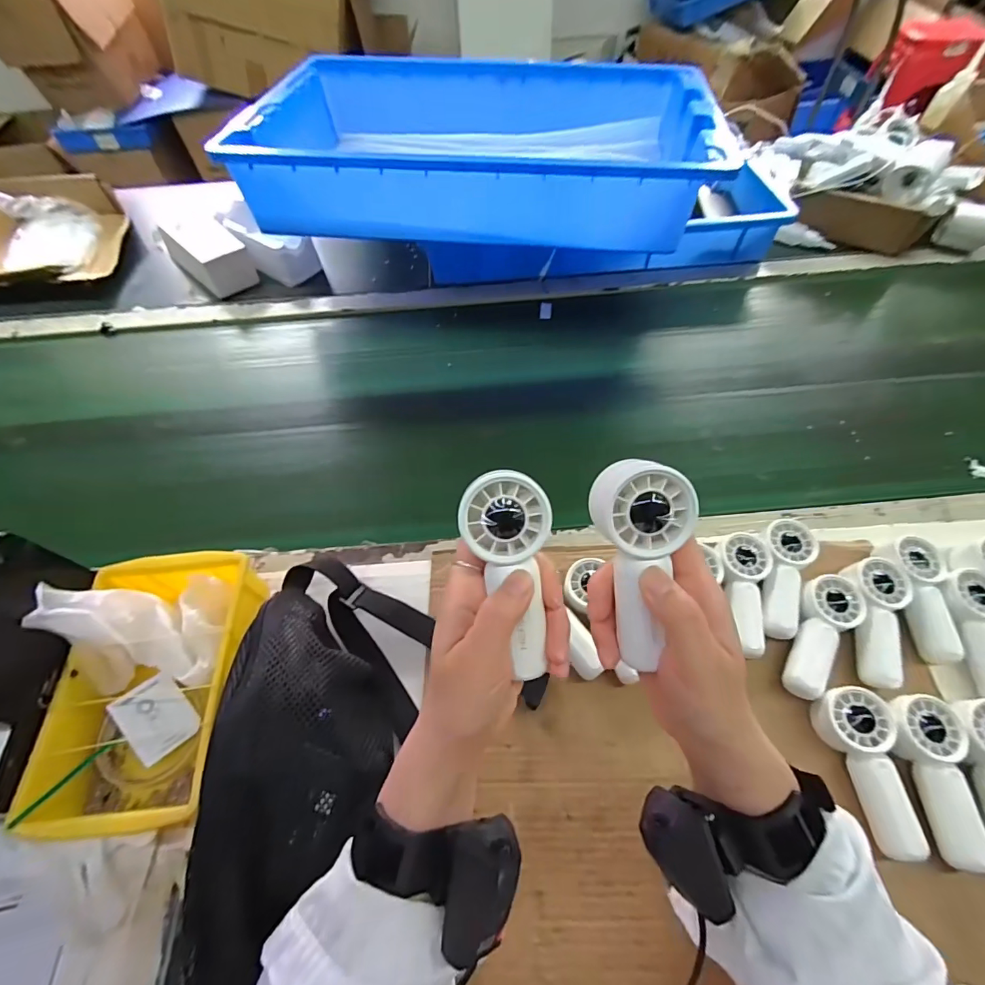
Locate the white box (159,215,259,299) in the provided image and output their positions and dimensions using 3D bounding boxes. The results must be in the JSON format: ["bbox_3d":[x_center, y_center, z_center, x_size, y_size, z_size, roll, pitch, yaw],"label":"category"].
[{"bbox_3d":[-0.462,-0.385,0.753,0.083,0.064,0.184,-40,64,-21],"label":"white box"}]

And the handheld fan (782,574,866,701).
[{"bbox_3d":[0.281,0.120,0.402,0.045,0.028,0.112,37,65,23],"label":"handheld fan"}]

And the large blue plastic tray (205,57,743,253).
[{"bbox_3d":[-0.014,-0.526,0.710,0.599,0.133,0.407,4,57,5],"label":"large blue plastic tray"}]

